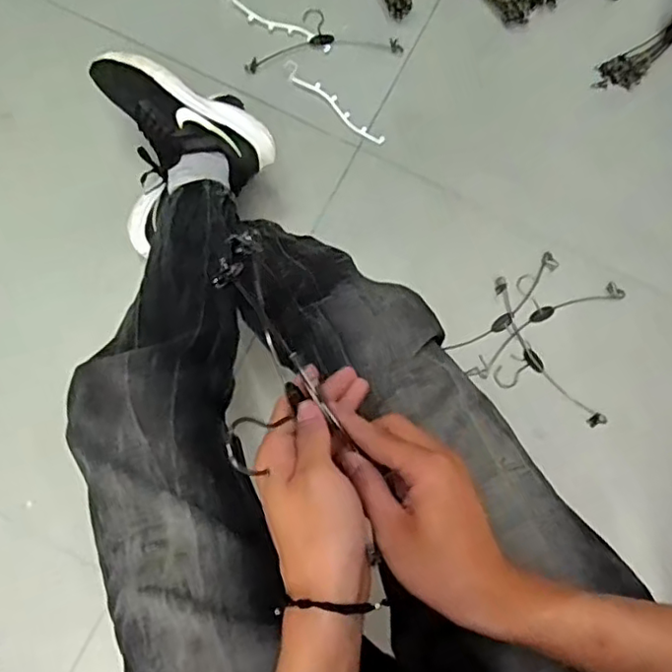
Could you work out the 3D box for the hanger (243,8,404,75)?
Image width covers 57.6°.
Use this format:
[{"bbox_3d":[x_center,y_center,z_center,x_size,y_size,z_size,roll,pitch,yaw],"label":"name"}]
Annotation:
[{"bbox_3d":[-0.027,-0.529,1.073,0.272,0.018,0.113,-10,80,-2],"label":"hanger"}]

